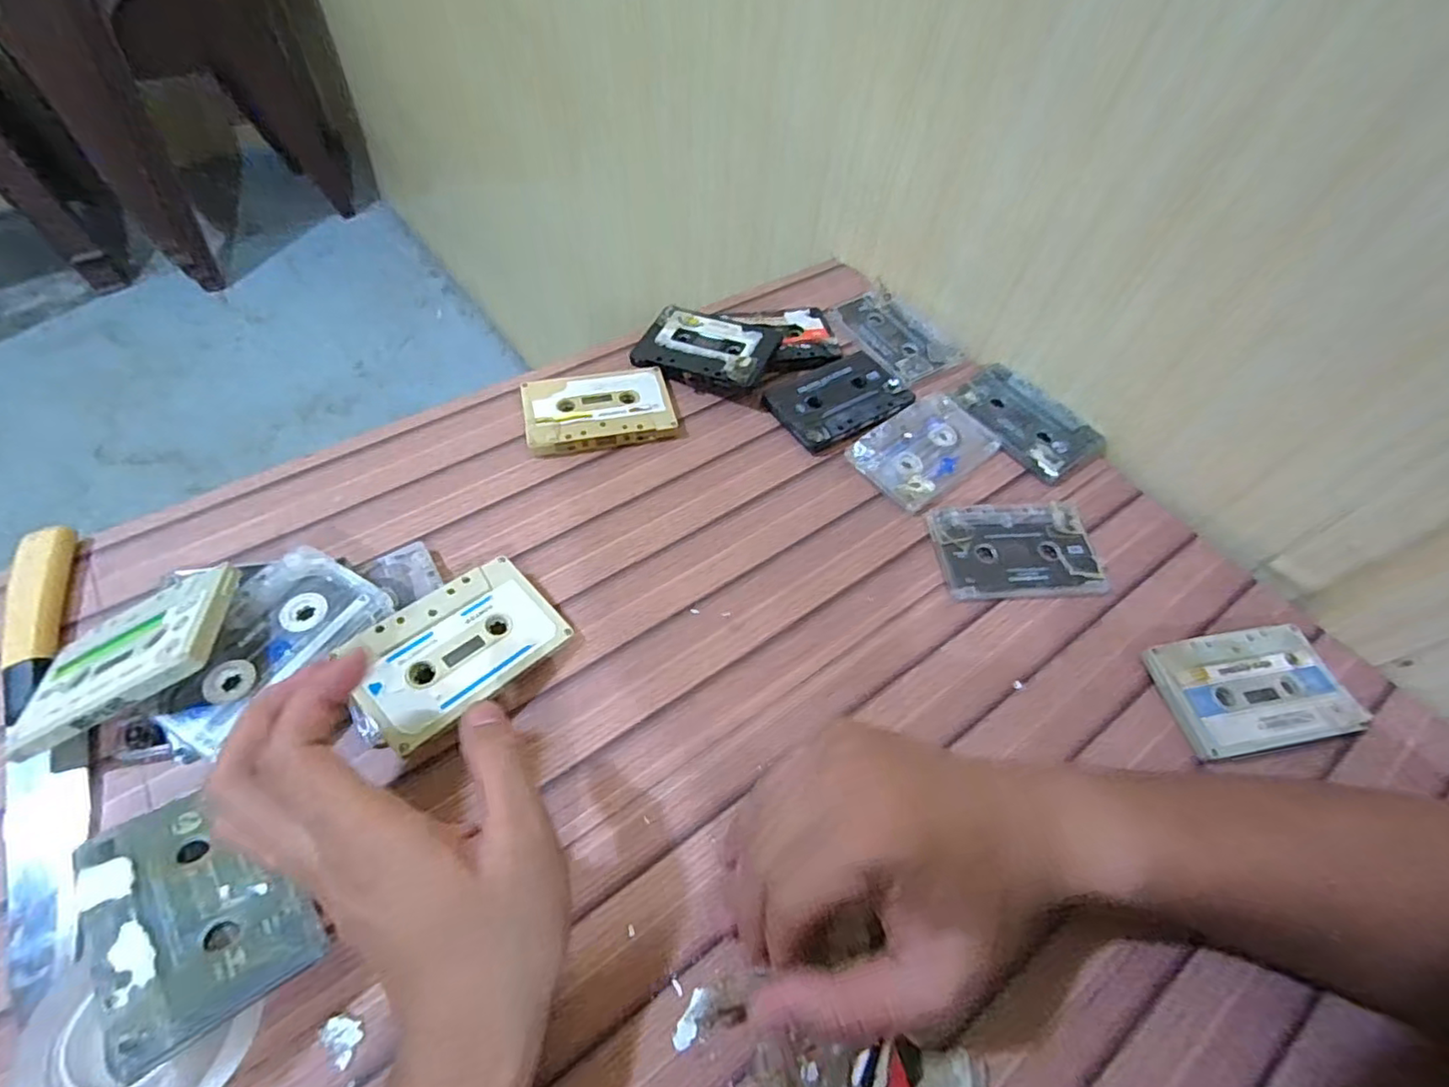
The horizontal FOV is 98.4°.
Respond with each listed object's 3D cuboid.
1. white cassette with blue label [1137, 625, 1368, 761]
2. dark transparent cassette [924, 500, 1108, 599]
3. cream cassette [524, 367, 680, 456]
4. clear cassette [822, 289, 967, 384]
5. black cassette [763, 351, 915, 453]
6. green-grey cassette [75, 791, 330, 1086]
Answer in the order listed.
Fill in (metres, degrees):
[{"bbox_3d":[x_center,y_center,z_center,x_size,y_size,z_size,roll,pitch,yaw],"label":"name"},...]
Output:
[{"bbox_3d":[0.294,0.080,0.347,0.098,0.013,0.063,-7,57,-10],"label":"white cassette with blue label"},{"bbox_3d":[0.186,0.004,0.393,0.103,0.008,0.065,-2,57,-7],"label":"dark transparent cassette"},{"bbox_3d":[-0.088,-0.095,0.435,0.099,0.011,0.067,-12,58,-13],"label":"cream cassette"},{"bbox_3d":[0.141,-0.171,0.506,0.071,0.010,0.098,-29,64,-22],"label":"clear cassette"},{"bbox_3d":[0.086,-0.108,0.460,0.101,0.007,0.065,-28,63,-21],"label":"black cassette"},{"bbox_3d":[-0.211,0.142,0.248,0.097,0.008,0.060,37,42,28],"label":"green-grey cassette"}]

